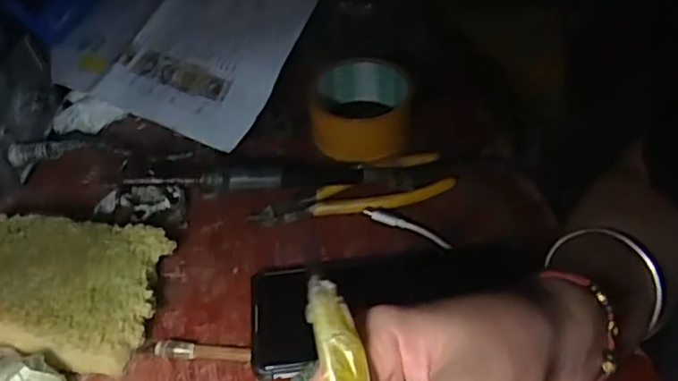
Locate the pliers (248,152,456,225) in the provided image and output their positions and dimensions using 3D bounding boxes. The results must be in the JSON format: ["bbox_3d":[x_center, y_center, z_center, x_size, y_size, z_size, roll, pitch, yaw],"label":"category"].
[{"bbox_3d":[0.012,0.003,0.474,0.150,0.007,0.053,-20,43,-15],"label":"pliers"}]

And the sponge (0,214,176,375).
[{"bbox_3d":[-0.183,0.066,0.400,0.138,0.043,0.097,2,42,8],"label":"sponge"}]

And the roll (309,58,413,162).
[{"bbox_3d":[0.018,-0.070,0.525,0.083,0.041,0.087,-3,42,3],"label":"roll"}]

